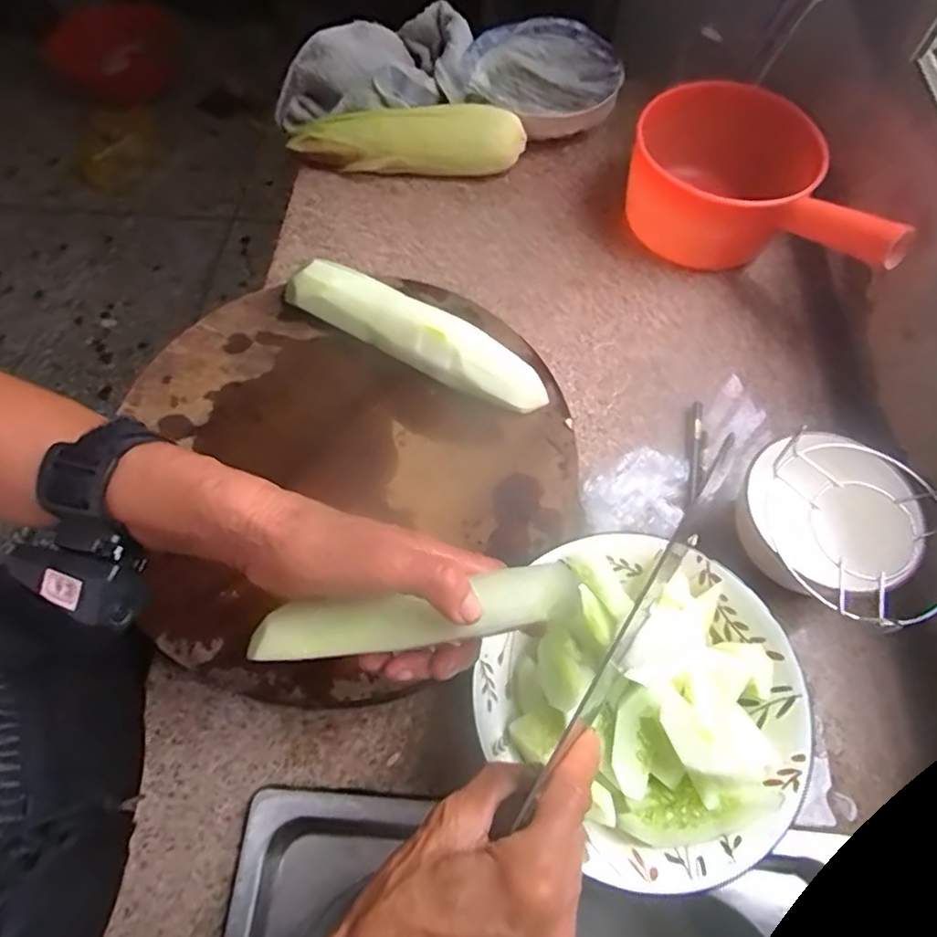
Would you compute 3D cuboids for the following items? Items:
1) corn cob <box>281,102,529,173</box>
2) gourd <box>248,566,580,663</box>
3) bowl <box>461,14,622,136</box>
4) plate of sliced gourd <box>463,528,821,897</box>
[{"bbox_3d":[-0.065,-0.345,0.655,0.240,0.058,0.051,-3,64,-2],"label":"corn cob"},{"bbox_3d":[-0.025,0.072,0.299,0.161,0.035,0.032,-9,64,-2],"label":"gourd"},{"bbox_3d":[0.082,-0.434,0.698,0.170,0.060,0.164,-6,64,-4],"label":"bowl"},{"bbox_3d":[0.113,0.138,0.380,0.185,0.049,0.190,0,64,-1],"label":"plate of sliced gourd"}]

